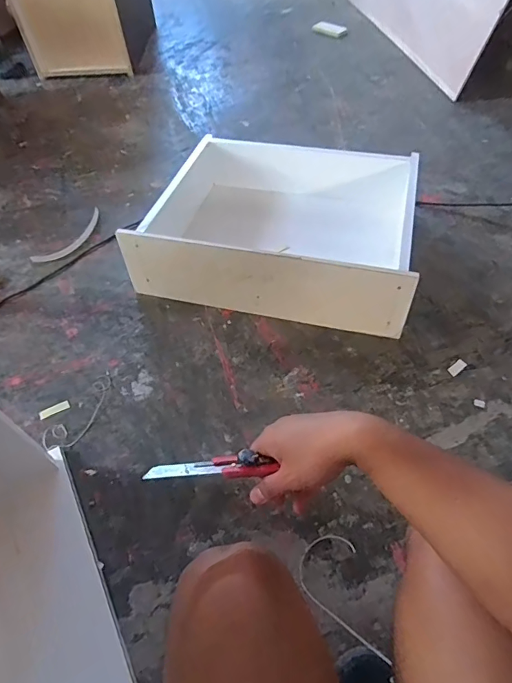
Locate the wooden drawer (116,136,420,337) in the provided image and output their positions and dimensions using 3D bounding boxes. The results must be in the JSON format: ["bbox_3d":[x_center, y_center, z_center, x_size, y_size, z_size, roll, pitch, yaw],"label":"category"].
[{"bbox_3d":[0.066,-0.319,1.165,0.655,0.186,0.524,11,56,11],"label":"wooden drawer"}]

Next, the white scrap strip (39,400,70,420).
[{"bbox_3d":[-0.442,0.150,0.968,0.063,0.004,0.022,-26,57,-15],"label":"white scrap strip"}]

